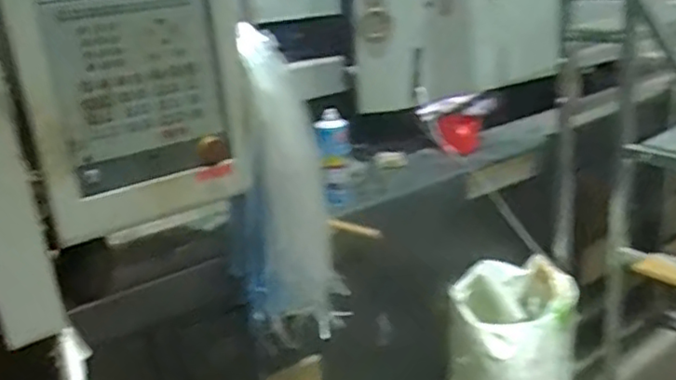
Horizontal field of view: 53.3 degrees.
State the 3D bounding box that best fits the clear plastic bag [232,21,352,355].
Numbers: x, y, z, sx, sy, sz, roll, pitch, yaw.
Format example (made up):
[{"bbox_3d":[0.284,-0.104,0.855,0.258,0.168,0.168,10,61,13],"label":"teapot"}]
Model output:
[{"bbox_3d":[-0.111,0.035,1.224,0.200,0.567,0.093,-6,21,-2],"label":"clear plastic bag"}]

